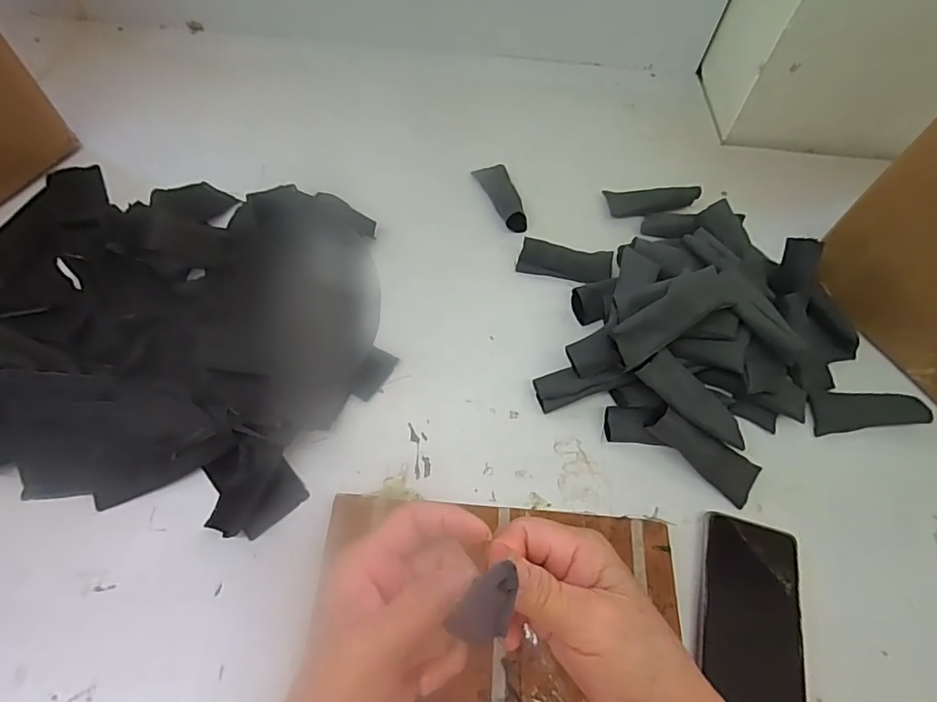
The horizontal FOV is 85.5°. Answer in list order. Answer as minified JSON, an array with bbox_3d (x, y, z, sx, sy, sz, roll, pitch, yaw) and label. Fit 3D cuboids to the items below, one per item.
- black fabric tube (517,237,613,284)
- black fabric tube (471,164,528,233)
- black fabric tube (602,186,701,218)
[{"bbox_3d":[0.106,-0.096,0.551,0.099,0.027,0.033,10,59,3],"label":"black fabric tube"},{"bbox_3d":[0.040,-0.187,0.603,0.038,0.021,0.107,-13,61,-11],"label":"black fabric tube"},{"bbox_3d":[0.219,-0.177,0.605,0.105,0.016,0.038,-1,69,9],"label":"black fabric tube"}]

